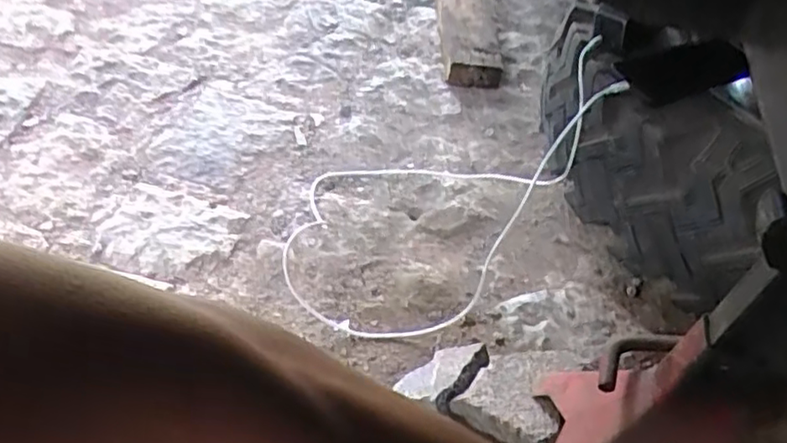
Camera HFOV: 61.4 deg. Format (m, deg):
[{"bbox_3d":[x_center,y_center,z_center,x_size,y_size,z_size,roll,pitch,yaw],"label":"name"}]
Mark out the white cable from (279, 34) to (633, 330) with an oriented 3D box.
[{"bbox_3d":[0.106,-0.019,0.879,0.474,0.198,0.304,-26,42,18],"label":"white cable"}]

